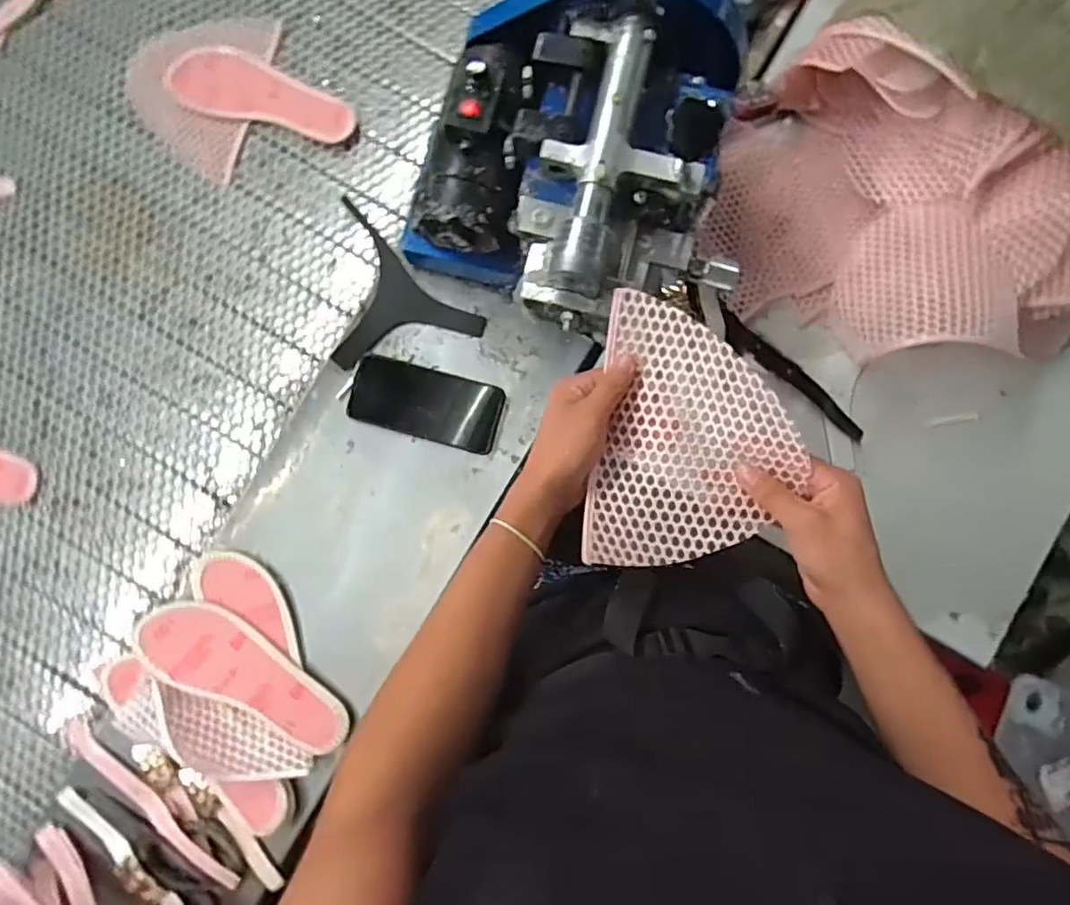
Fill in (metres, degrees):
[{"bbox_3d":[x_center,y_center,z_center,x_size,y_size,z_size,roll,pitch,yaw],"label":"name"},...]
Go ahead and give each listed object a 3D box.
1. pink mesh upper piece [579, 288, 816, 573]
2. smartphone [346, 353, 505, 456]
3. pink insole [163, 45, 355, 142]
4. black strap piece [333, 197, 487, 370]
[{"bbox_3d":[0.119,-0.011,0.447,0.142,0.060,0.195,8,85,-2],"label":"pink mesh upper piece"},{"bbox_3d":[-0.121,-0.055,0.680,0.167,0.010,0.077,15,86,2],"label":"smartphone"},{"bbox_3d":[-0.330,-0.426,0.728,0.227,0.013,0.087,25,87,2],"label":"pink insole"},{"bbox_3d":[-0.176,-0.160,0.679,0.200,0.017,0.142,41,84,-3],"label":"black strap piece"}]

